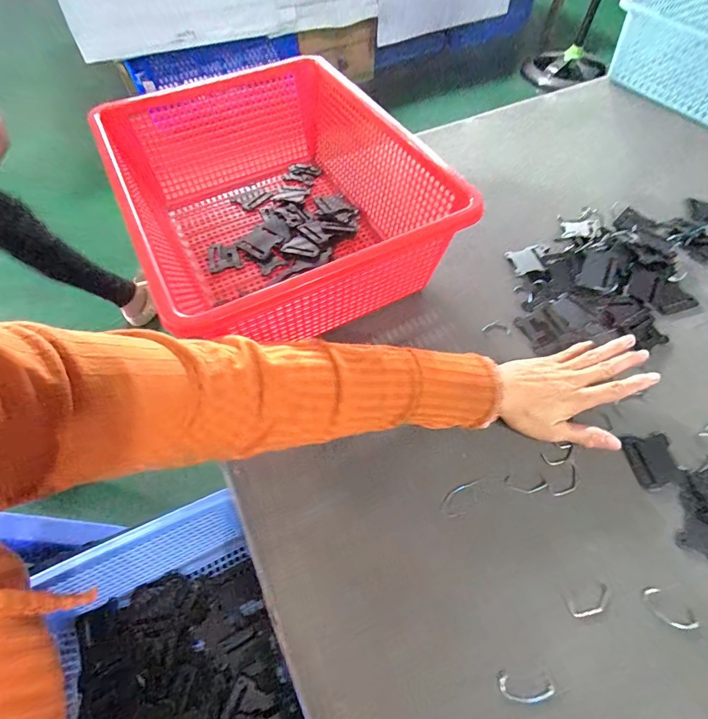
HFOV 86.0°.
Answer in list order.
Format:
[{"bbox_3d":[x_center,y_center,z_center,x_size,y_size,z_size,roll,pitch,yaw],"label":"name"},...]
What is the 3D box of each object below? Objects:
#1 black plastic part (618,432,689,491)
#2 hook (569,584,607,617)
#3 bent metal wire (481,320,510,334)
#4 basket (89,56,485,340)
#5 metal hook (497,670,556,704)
[{"bbox_3d":[0.274,0.091,0.346,0.046,0.004,0.047,-8,59,-5],"label":"black plastic part"},{"bbox_3d":[0.185,0.189,0.294,0.036,0.004,0.014,-18,60,-11],"label":"hook"},{"bbox_3d":[0.161,-0.037,0.433,0.031,0.004,0.016,7,58,4],"label":"bent metal wire"},{"bbox_3d":[-0.088,-0.186,0.446,0.300,0.128,0.381,-27,62,-15],"label":"basket"},{"bbox_3d":[0.122,0.235,0.270,0.037,0.004,0.015,11,59,7],"label":"metal hook"}]

